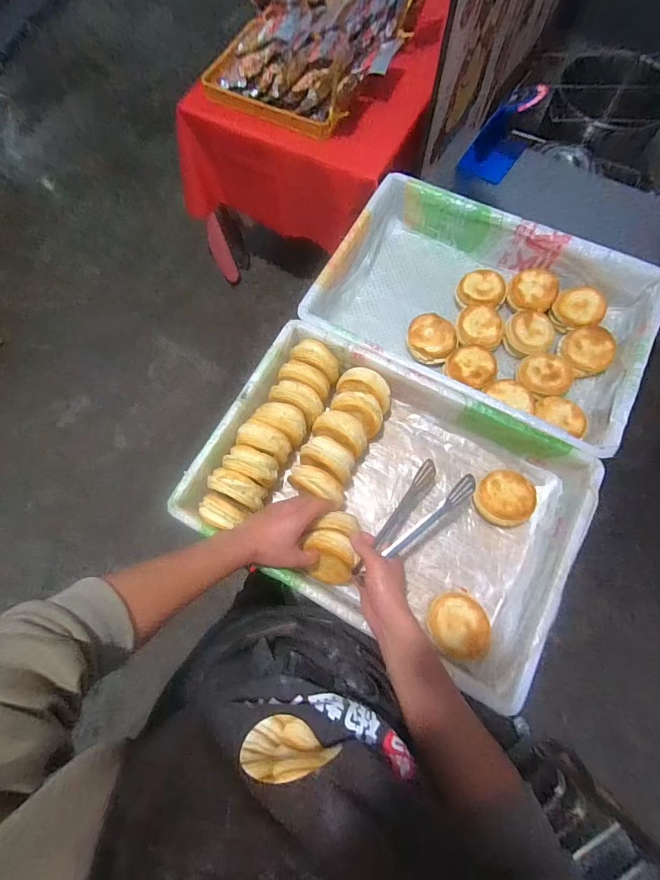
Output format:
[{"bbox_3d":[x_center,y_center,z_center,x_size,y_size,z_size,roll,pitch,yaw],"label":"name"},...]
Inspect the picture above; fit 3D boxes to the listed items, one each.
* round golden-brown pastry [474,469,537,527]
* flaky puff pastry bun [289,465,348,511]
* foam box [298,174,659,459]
[{"bbox_3d":[0.313,0.101,0.687,0.103,0.040,0.099,-25,74,-6],"label":"round golden-brown pastry"},{"bbox_3d":[-0.021,0.083,0.686,0.102,0.085,0.054,22,75,8],"label":"flaky puff pastry bun"},{"bbox_3d":[0.294,-0.255,0.789,0.593,0.150,0.422,28,75,9],"label":"foam box"}]

